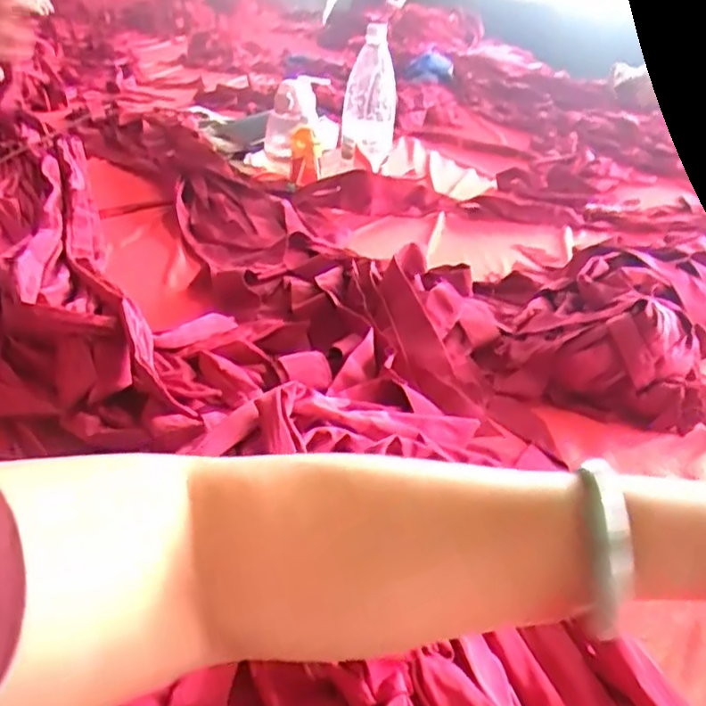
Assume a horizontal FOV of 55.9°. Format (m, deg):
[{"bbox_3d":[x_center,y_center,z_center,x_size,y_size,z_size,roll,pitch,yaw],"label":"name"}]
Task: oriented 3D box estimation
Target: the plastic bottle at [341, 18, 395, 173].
[{"bbox_3d":[0.031,-0.448,1.166,0.090,0.221,0.069,8,31,2],"label":"plastic bottle"}]

